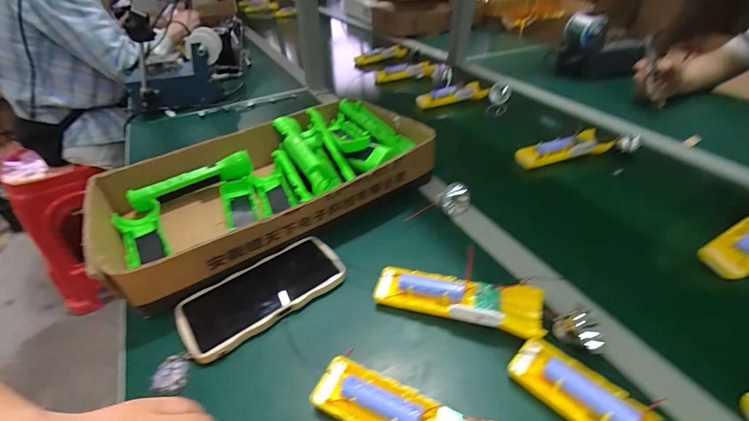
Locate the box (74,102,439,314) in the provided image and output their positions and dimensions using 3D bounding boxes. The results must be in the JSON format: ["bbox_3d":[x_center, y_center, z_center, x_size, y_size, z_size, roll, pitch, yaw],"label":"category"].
[{"bbox_3d":[-0.148,-0.053,0.507,0.426,0.080,0.261,-25,44,-27],"label":"box"}]

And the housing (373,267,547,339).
[{"bbox_3d":[0.082,0.088,0.355,0.160,0.025,0.044,10,40,15],"label":"housing"}]

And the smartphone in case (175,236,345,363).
[{"bbox_3d":[-0.122,0.089,0.387,0.170,0.018,0.083,-25,44,-27],"label":"smartphone in case"}]

